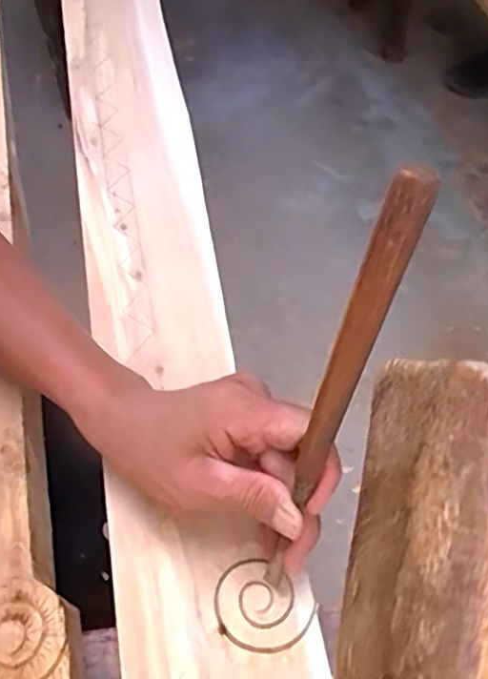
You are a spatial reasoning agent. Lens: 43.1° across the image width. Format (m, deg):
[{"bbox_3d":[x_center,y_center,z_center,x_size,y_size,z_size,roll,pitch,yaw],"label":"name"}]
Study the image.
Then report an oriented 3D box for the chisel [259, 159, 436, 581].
[{"bbox_3d":[0.039,0.042,0.298,0.016,0.255,0.018,25,33,16],"label":"chisel"}]

